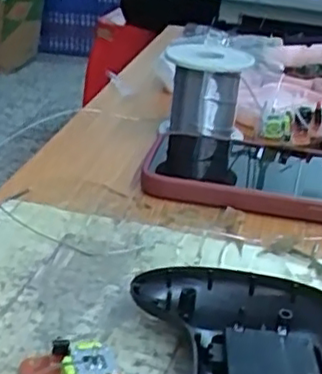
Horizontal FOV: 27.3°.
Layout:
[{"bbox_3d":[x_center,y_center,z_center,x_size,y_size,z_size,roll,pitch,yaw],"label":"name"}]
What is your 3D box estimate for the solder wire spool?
[{"bbox_3d":[0.032,-0.069,0.501,0.062,0.068,0.065,5,25,-5],"label":"solder wire spool"}]

